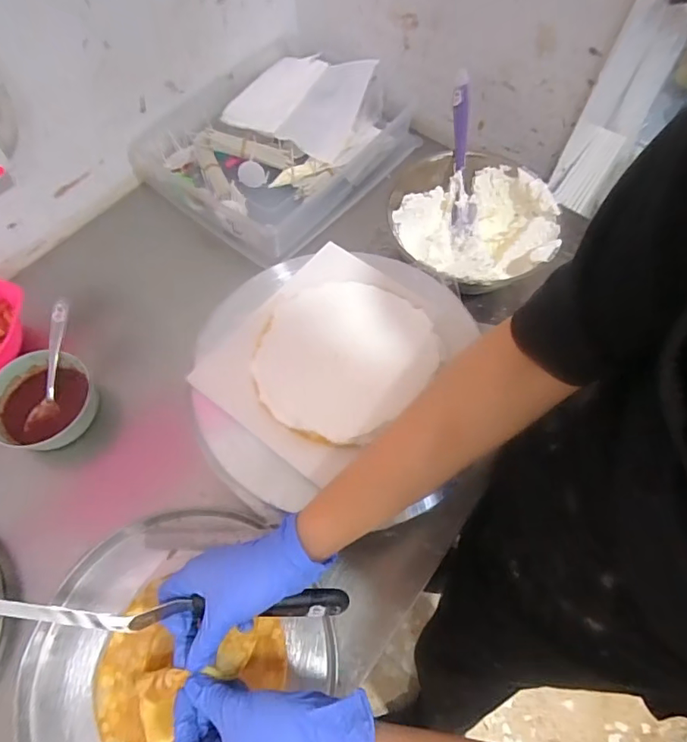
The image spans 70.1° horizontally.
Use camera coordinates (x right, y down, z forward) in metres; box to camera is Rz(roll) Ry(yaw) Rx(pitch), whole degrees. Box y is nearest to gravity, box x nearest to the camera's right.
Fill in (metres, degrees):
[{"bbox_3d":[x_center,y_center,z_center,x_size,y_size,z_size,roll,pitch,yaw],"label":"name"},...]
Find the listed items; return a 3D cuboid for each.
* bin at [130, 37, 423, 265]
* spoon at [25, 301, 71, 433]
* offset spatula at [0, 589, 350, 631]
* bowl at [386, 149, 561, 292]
[{"bbox_3d":[-0.090,-0.354,0.756,0.295,0.077,0.371,34,67,16],"label":"bin"},{"bbox_3d":[-0.340,-0.007,0.576,0.028,0.024,0.151,13,94,6],"label":"spoon"},{"bbox_3d":[-0.146,0.181,0.371,0.298,0.021,0.026,3,61,-9],"label":"offset spatula"},{"bbox_3d":[0.172,-0.192,0.649,0.196,0.084,0.216,-10,63,-6],"label":"bowl"}]

